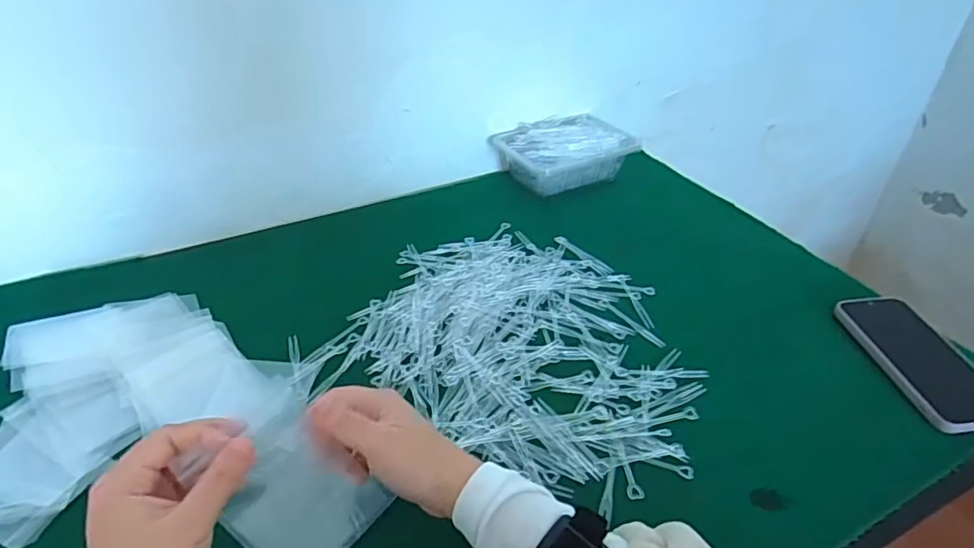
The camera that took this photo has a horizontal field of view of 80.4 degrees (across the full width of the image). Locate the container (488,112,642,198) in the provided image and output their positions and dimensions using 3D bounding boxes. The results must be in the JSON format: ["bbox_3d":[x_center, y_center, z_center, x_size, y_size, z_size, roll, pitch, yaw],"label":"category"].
[{"bbox_3d":[0.108,-0.173,0.820,0.178,0.061,0.128,-20,42,-25],"label":"container"}]

